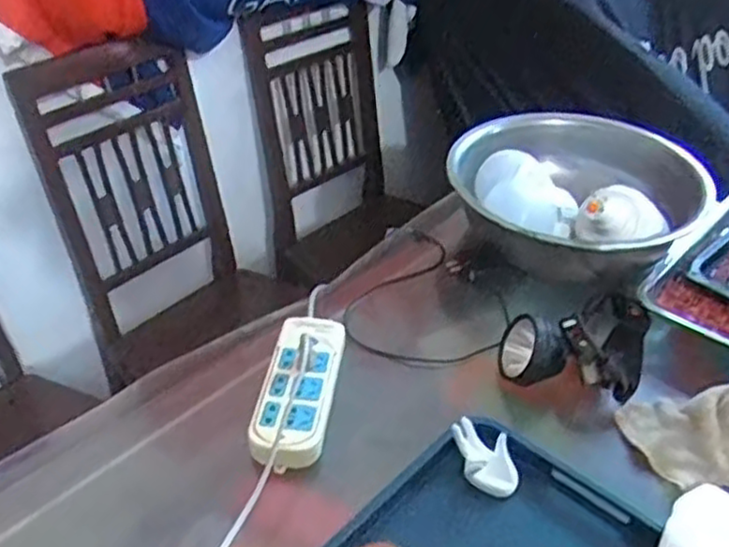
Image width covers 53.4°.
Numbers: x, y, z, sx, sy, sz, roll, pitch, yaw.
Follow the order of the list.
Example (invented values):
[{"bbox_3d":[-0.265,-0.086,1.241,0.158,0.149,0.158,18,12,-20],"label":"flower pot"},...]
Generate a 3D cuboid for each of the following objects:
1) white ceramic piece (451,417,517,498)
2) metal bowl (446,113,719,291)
[{"bbox_3d":[0.124,0.186,0.736,0.049,0.026,0.082,-19,71,1],"label":"white ceramic piece"},{"bbox_3d":[0.316,-0.128,1.081,0.354,0.150,0.343,20,42,22],"label":"metal bowl"}]

